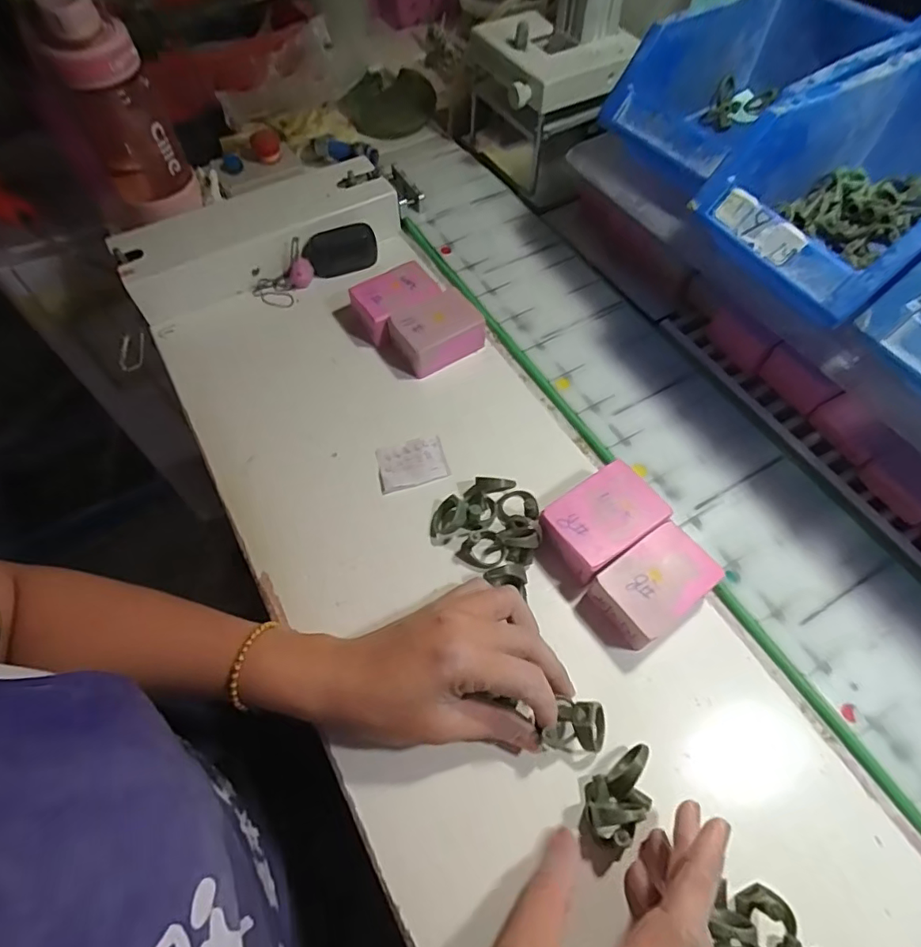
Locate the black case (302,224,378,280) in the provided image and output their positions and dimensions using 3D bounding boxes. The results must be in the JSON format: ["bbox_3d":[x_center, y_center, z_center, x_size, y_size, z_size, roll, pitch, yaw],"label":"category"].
[{"bbox_3d":[-0.113,-0.212,0.520,0.066,0.014,0.042,-18,100,-11],"label":"black case"}]

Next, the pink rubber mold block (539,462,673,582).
[{"bbox_3d":[0.096,0.034,0.371,0.074,0.028,0.052,-31,64,-15],"label":"pink rubber mold block"}]

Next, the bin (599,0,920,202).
[{"bbox_3d":[0.210,-0.277,0.398,0.188,0.075,0.124,-30,64,-16],"label":"bin"}]

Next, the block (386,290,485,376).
[{"bbox_3d":[-0.021,-0.119,0.458,0.066,0.035,0.047,-30,64,-15],"label":"block"}]

